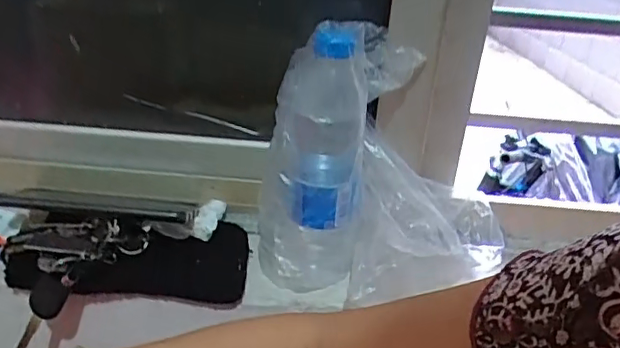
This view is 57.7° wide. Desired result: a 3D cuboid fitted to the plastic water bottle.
[{"bbox_3d":[0.002,-0.009,0.478,0.082,0.227,0.070,4,24,-2],"label":"plastic water bottle"}]

